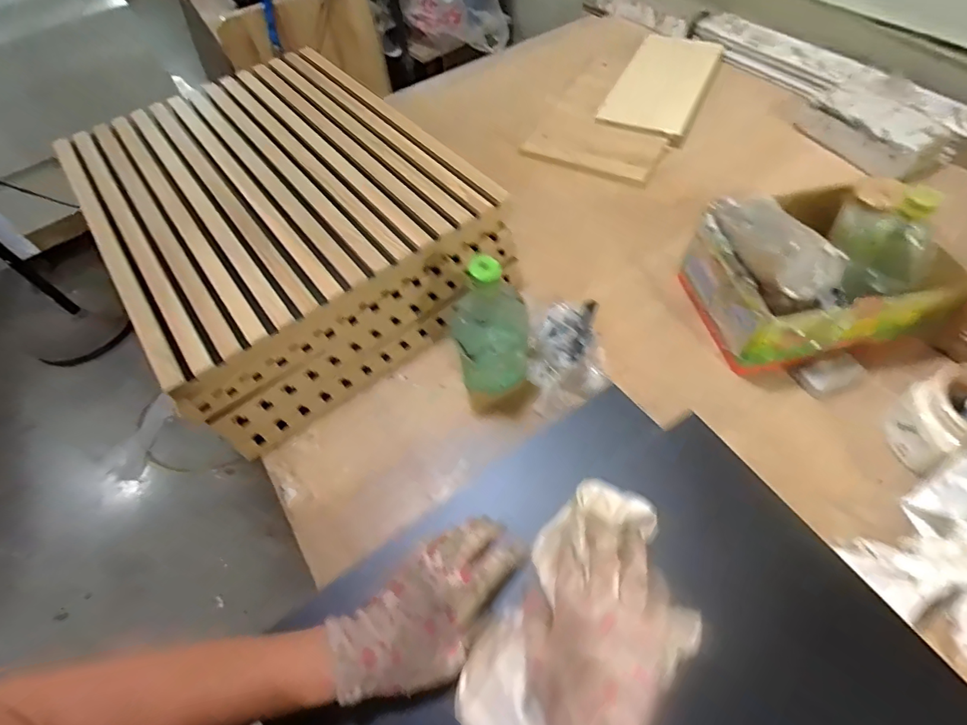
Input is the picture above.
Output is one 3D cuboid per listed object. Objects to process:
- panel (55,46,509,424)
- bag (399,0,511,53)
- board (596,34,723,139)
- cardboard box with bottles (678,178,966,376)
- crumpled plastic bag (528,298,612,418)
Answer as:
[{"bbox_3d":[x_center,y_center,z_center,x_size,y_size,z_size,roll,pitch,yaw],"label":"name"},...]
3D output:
[{"bbox_3d":[-0.309,-0.216,0.683,0.451,0.171,0.543,-39,62,-19],"label":"panel"},{"bbox_3d":[-0.076,-0.969,1.253,0.284,0.238,0.109,-12,57,-3],"label":"bag"},{"bbox_3d":[0.360,-0.560,0.938,0.163,0.017,0.356,21,61,17],"label":"board"},{"bbox_3d":[0.403,-0.125,0.580,0.234,0.168,0.207,-15,57,-5],"label":"cardboard box with bottles"},{"bbox_3d":[0.105,-0.011,0.597,0.100,0.059,0.133,-8,57,-1],"label":"crumpled plastic bag"}]

